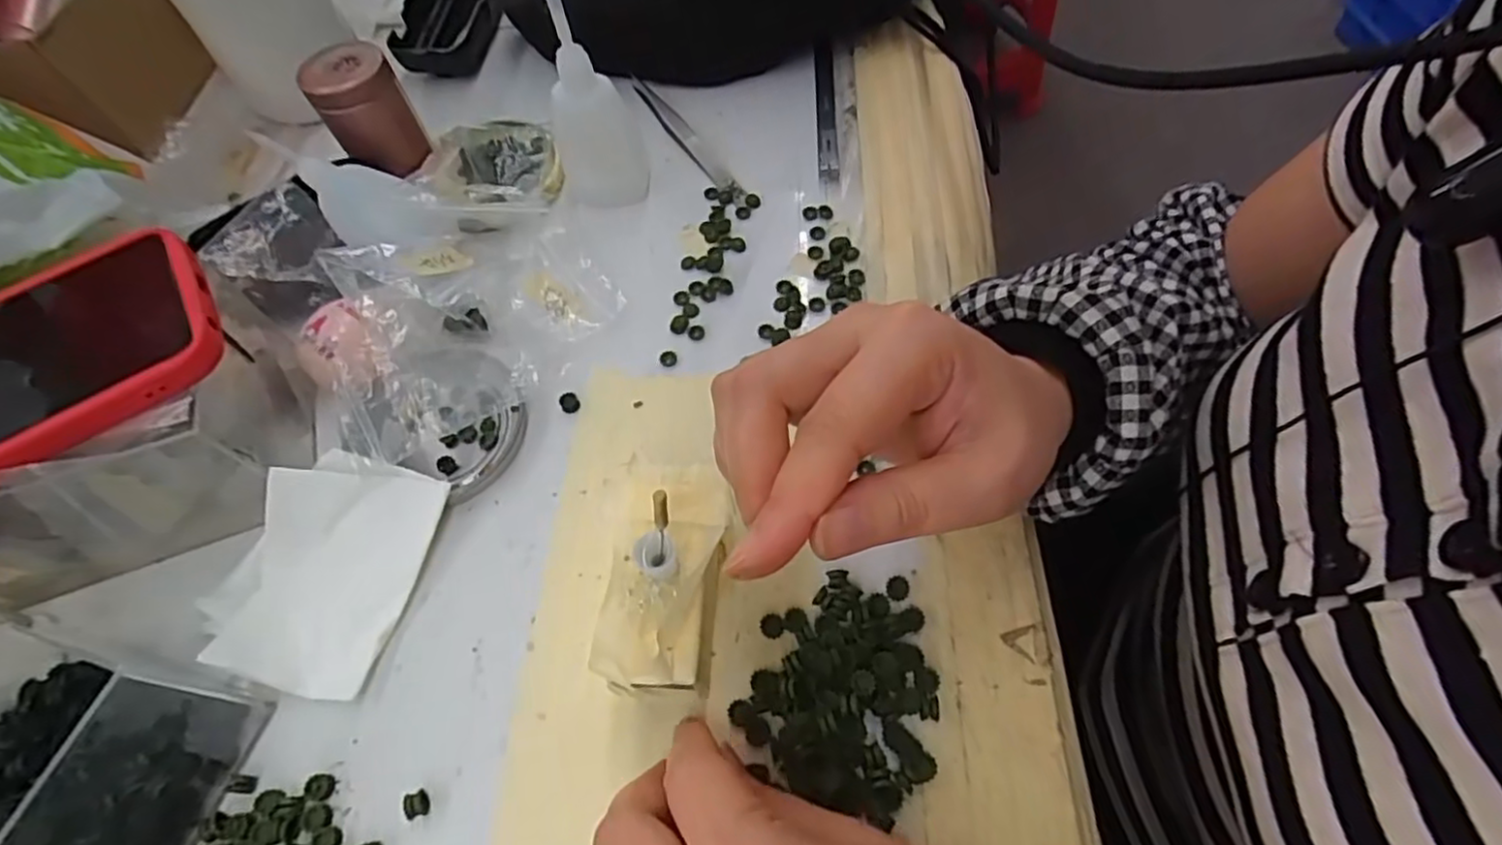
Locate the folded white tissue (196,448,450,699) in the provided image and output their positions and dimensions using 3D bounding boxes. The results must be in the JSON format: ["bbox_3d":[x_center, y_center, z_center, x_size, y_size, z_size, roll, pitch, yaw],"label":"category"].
[{"bbox_3d":[-0.171,0.056,0.272,0.068,0.028,0.088,13,63,11],"label":"folded white tissue"}]

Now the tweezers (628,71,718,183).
[{"bbox_3d":[-0.047,-0.177,0.402,0.016,0.005,0.109,-27,63,-10],"label":"tweezers"}]

